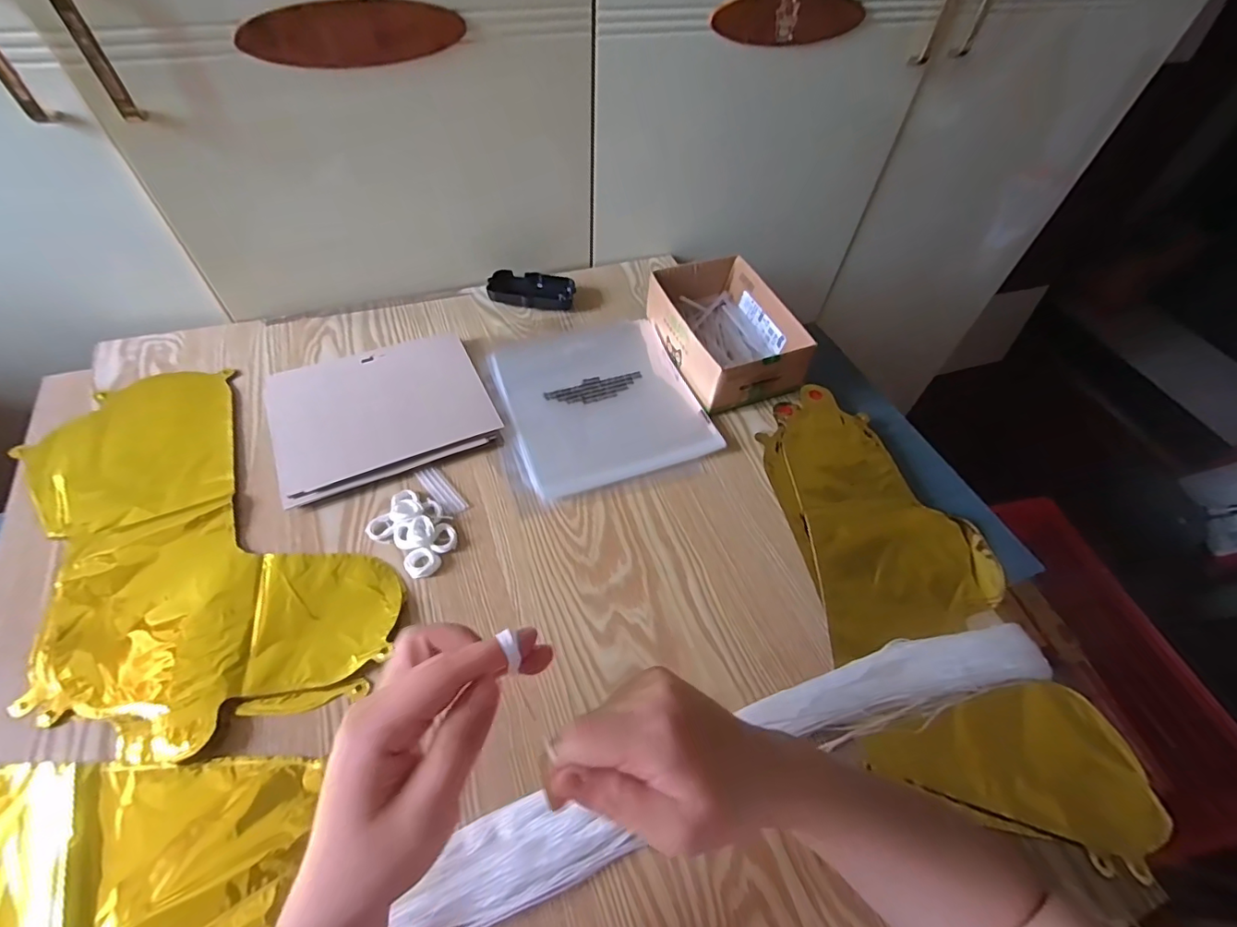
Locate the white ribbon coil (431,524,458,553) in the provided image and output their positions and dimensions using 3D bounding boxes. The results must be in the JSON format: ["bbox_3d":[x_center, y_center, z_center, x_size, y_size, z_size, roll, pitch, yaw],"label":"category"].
[{"bbox_3d":[-0.156,0.067,0.473,0.019,0.008,0.029,3,54,-2],"label":"white ribbon coil"}]

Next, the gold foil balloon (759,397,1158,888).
[{"bbox_3d":[0.272,0.103,0.489,0.196,0.015,0.431,-5,55,-8],"label":"gold foil balloon"}]

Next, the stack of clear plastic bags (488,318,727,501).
[{"bbox_3d":[-0.027,-0.079,0.593,0.214,0.014,0.234,-14,56,-14],"label":"stack of clear plastic bags"}]

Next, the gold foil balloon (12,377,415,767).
[{"bbox_3d":[-0.386,0.067,0.458,0.414,0.010,0.219,40,61,22],"label":"gold foil balloon"}]

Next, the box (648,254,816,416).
[{"bbox_3d":[0.125,-0.159,0.634,0.130,0.071,0.185,-16,57,-15],"label":"box"}]

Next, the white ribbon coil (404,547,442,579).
[{"bbox_3d":[-0.173,0.087,0.460,0.029,0.008,0.026,27,57,15],"label":"white ribbon coil"}]

